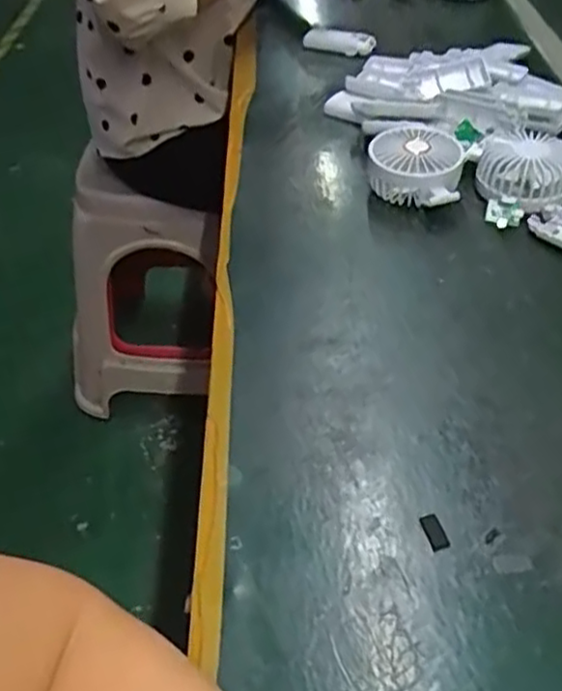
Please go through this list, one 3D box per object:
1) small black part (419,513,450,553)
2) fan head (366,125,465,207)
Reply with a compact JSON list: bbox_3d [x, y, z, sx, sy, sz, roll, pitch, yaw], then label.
[{"bbox_3d":[0.091,0.110,0.403,0.011,0.004,0.023,-11,45,-10],"label":"small black part"},{"bbox_3d":[0.127,-0.167,0.657,0.089,0.051,0.083,9,45,7],"label":"fan head"}]

